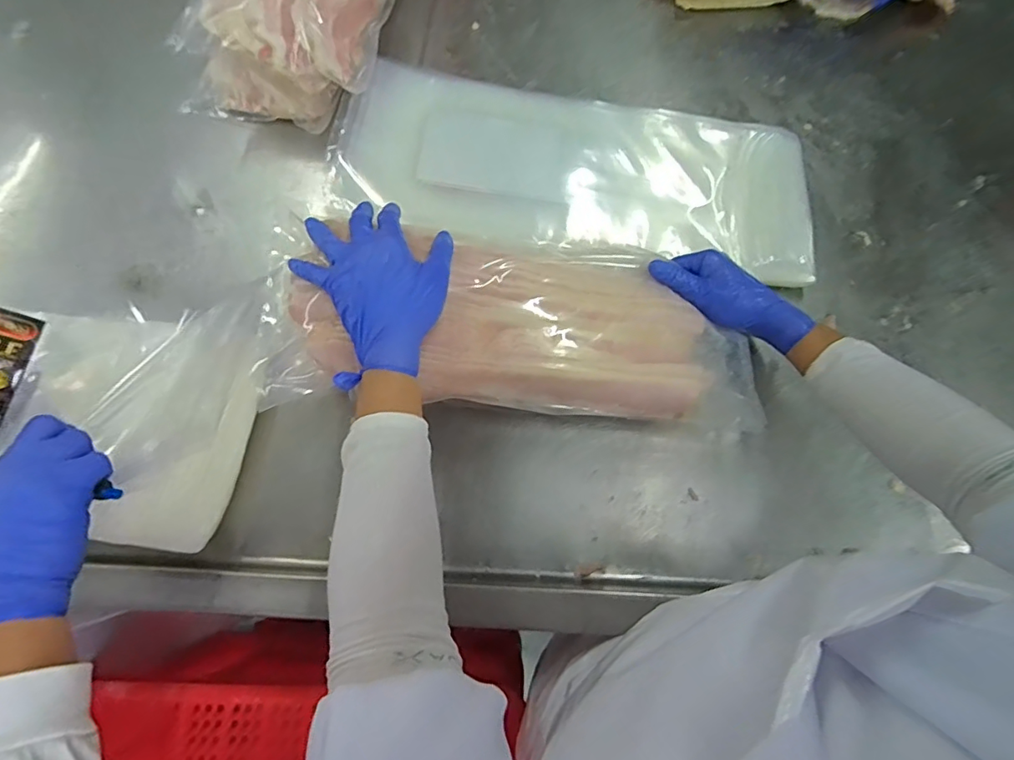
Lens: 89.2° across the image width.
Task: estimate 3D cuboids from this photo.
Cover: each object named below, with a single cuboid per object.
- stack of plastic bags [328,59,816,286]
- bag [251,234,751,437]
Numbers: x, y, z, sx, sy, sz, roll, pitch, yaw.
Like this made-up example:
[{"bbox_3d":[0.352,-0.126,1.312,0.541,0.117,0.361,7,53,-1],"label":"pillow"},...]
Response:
[{"bbox_3d":[0.071,-0.231,0.568,0.510,0.026,0.195,7,73,1],"label":"stack of plastic bags"},{"bbox_3d":[0.013,-0.054,0.455,0.418,0.034,0.164,4,73,-5],"label":"bag"}]

